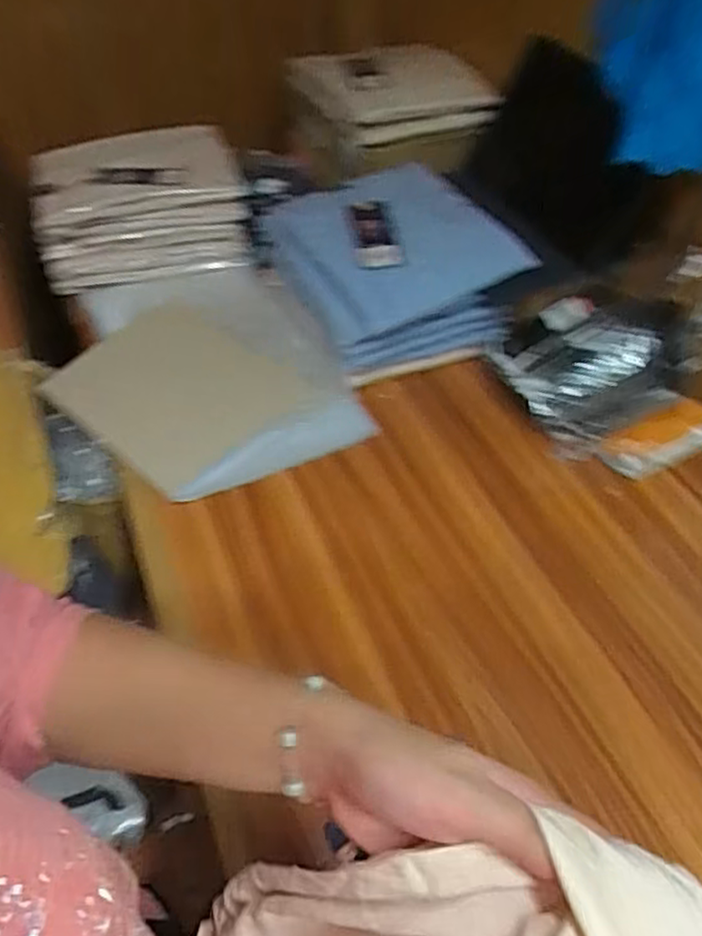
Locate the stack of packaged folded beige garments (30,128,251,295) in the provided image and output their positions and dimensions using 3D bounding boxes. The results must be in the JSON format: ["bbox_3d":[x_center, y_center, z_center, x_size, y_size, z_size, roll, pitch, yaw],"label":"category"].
[{"bbox_3d":[-0.288,-0.364,0.921,0.260,0.122,0.206,-10,50,-11],"label":"stack of packaged folded beige garments"}]

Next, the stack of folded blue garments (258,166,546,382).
[{"bbox_3d":[0.045,-0.247,0.810,0.224,0.130,0.255,-18,52,-17],"label":"stack of folded blue garments"}]

